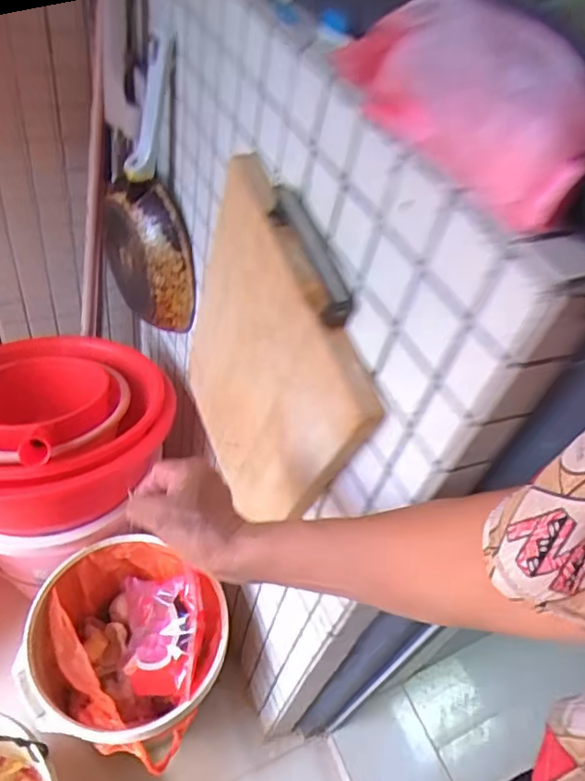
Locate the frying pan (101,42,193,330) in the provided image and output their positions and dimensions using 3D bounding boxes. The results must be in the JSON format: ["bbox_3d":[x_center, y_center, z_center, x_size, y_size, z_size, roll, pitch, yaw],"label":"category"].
[{"bbox_3d":[-0.202,-0.261,0.768,0.077,0.352,0.186,-13,38,-24],"label":"frying pan"}]

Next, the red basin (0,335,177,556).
[{"bbox_3d":[-0.383,0.074,0.880,0.354,0.180,0.354,3,34,-2],"label":"red basin"}]

